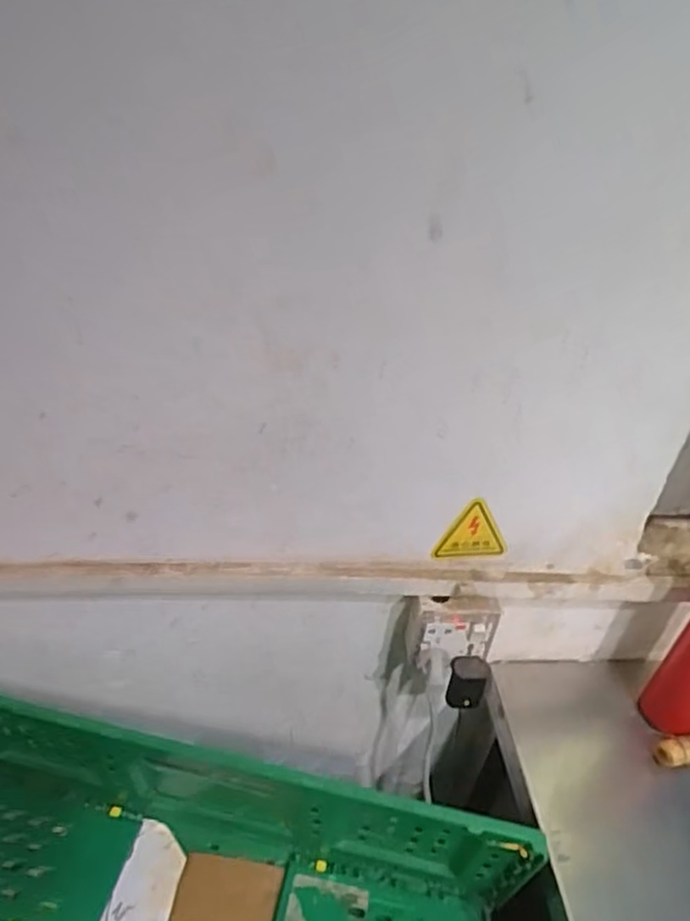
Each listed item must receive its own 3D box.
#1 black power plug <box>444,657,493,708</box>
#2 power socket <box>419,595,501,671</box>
[{"bbox_3d":[0.128,0.233,0.708,0.038,0.053,0.031,14,36,9],"label":"black power plug"},{"bbox_3d":[0.115,0.173,0.695,0.078,0.066,0.032,-3,37,-13],"label":"power socket"}]

